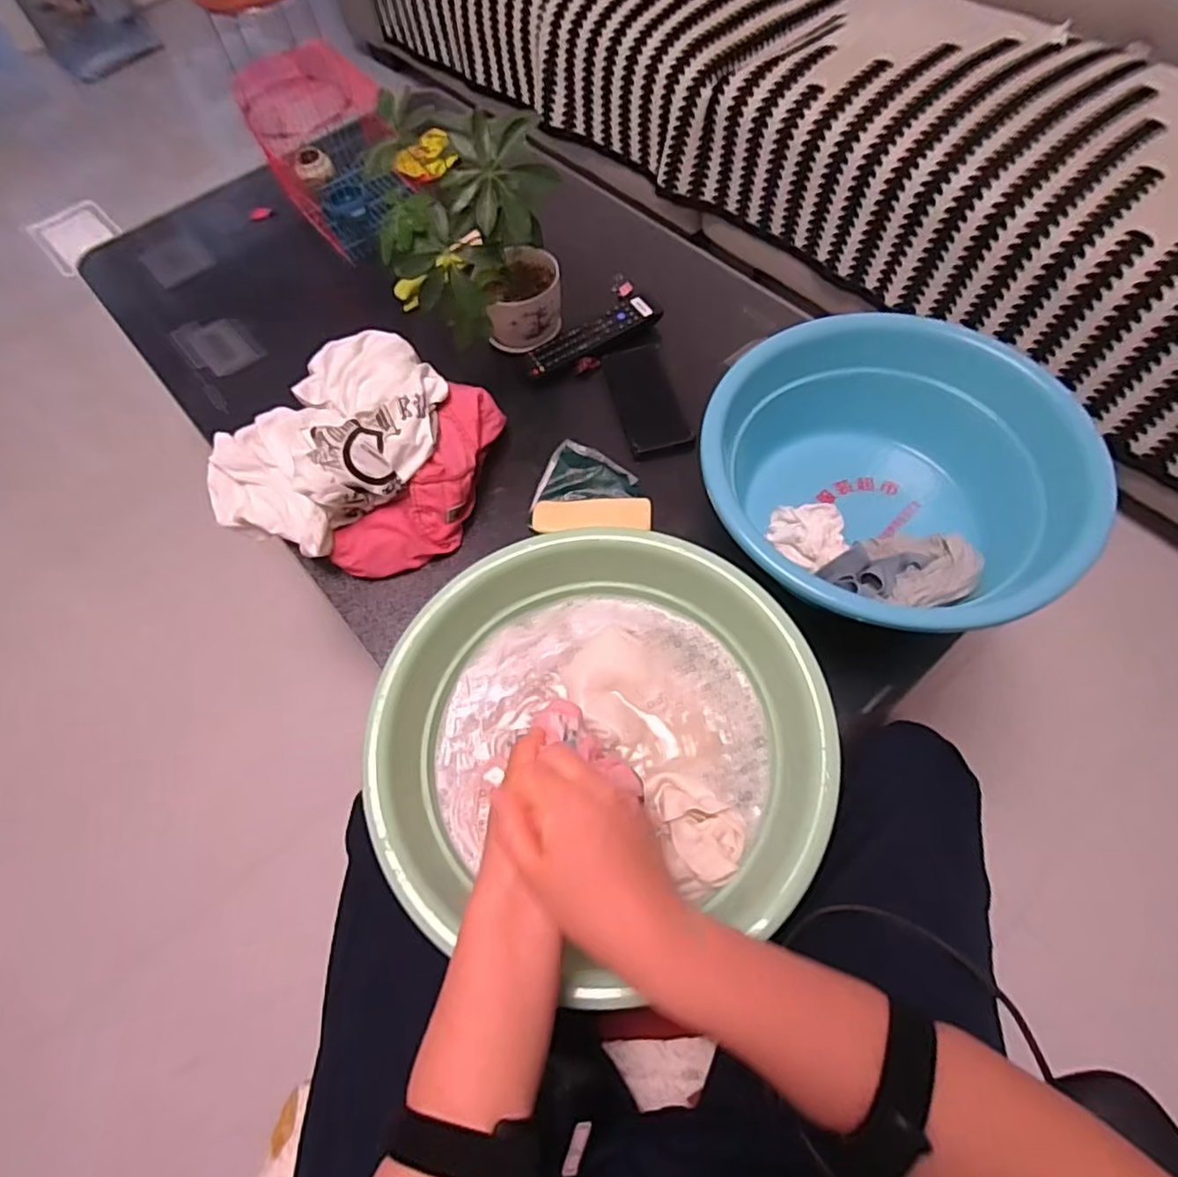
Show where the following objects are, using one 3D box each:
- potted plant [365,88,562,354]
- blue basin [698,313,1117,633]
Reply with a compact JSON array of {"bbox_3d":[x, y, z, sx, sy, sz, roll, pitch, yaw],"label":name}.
[{"bbox_3d":[-0.127,-0.364,0.700,0.167,0.241,0.181,0,63,4],"label":"potted plant"},{"bbox_3d":[0.281,-0.102,0.627,0.331,0.154,0.290,-16,63,-4],"label":"blue basin"}]

